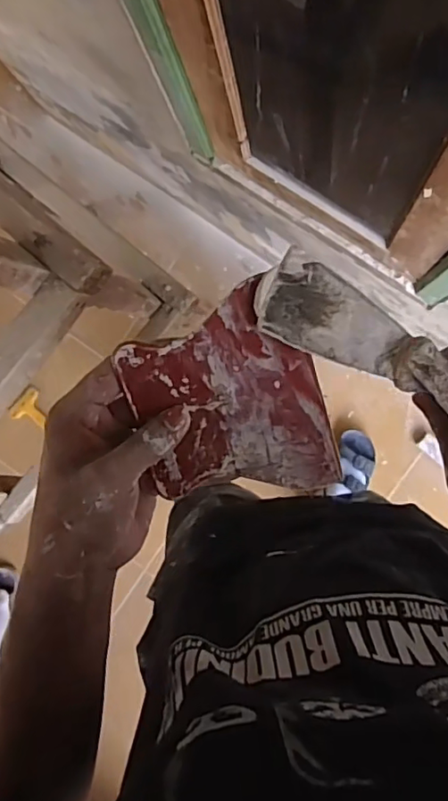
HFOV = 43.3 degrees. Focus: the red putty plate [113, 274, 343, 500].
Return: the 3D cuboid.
[{"bbox_3d":[0.003,0.001,0.316,0.101,0.005,0.114,-14,101,3],"label":"red putty plate"}]

